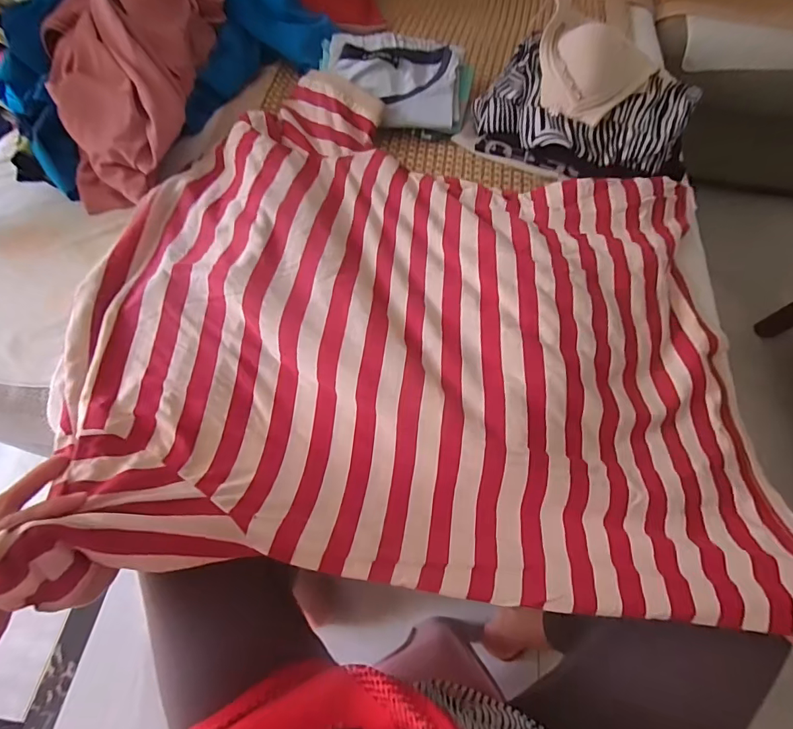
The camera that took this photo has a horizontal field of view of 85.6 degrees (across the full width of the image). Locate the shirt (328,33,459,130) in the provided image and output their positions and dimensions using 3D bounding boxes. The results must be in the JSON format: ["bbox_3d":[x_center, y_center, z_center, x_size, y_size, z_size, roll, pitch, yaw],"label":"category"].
[{"bbox_3d":[-0.005,-0.414,0.630,0.186,0.045,0.158,1,62,-2],"label":"shirt"}]

